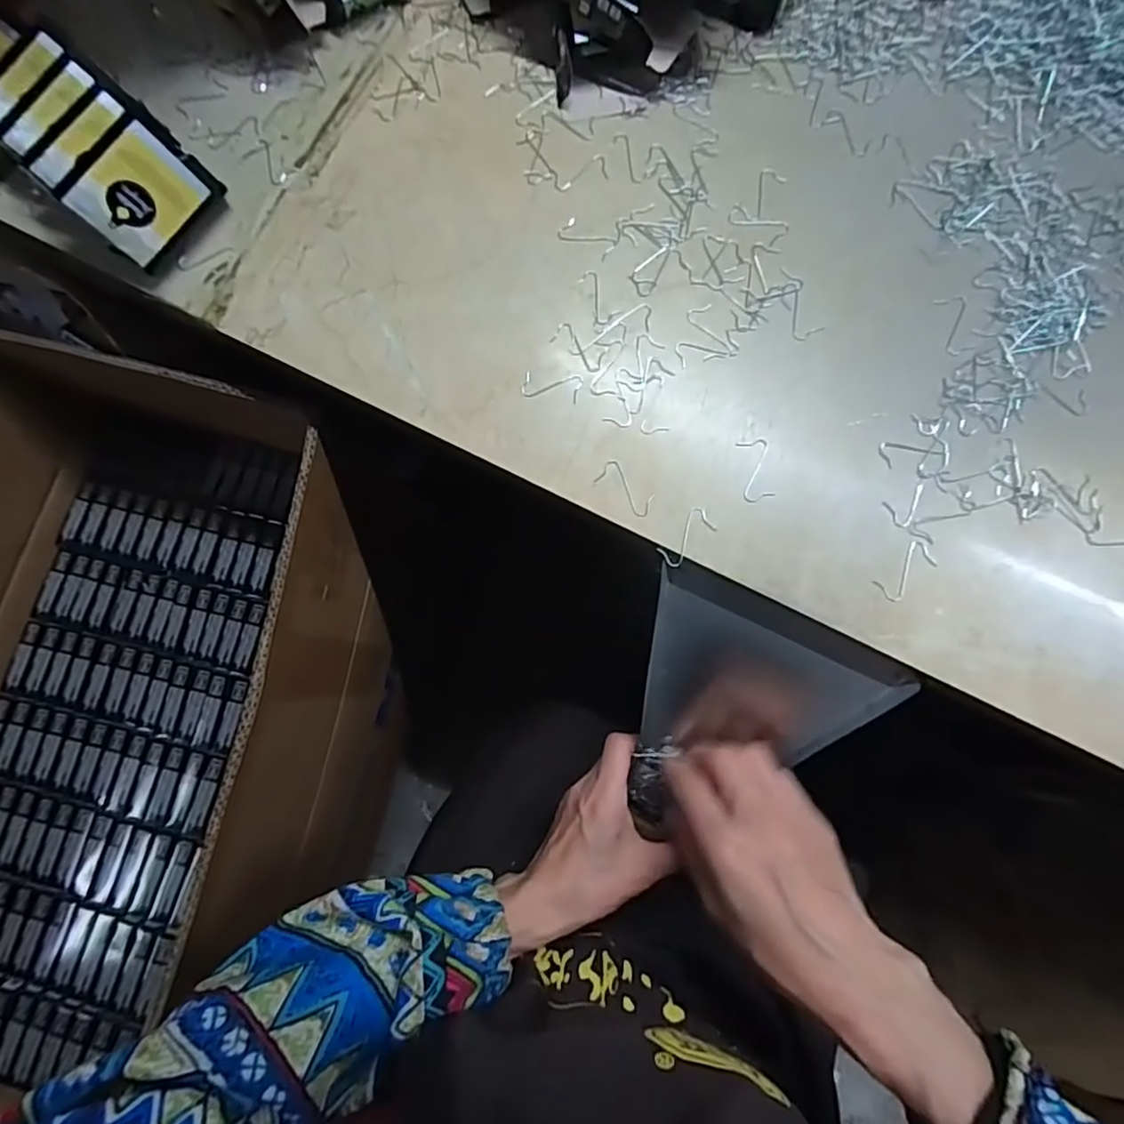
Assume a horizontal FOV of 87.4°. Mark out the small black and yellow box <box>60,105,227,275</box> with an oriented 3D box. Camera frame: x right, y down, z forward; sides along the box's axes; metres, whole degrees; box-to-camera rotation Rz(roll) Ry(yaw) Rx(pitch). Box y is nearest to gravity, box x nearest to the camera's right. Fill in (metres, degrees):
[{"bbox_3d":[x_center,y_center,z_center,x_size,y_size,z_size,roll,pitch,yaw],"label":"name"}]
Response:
[{"bbox_3d":[-0.245,-0.219,0.348,0.019,0.052,0.073,29,80,45],"label":"small black and yellow box"}]

